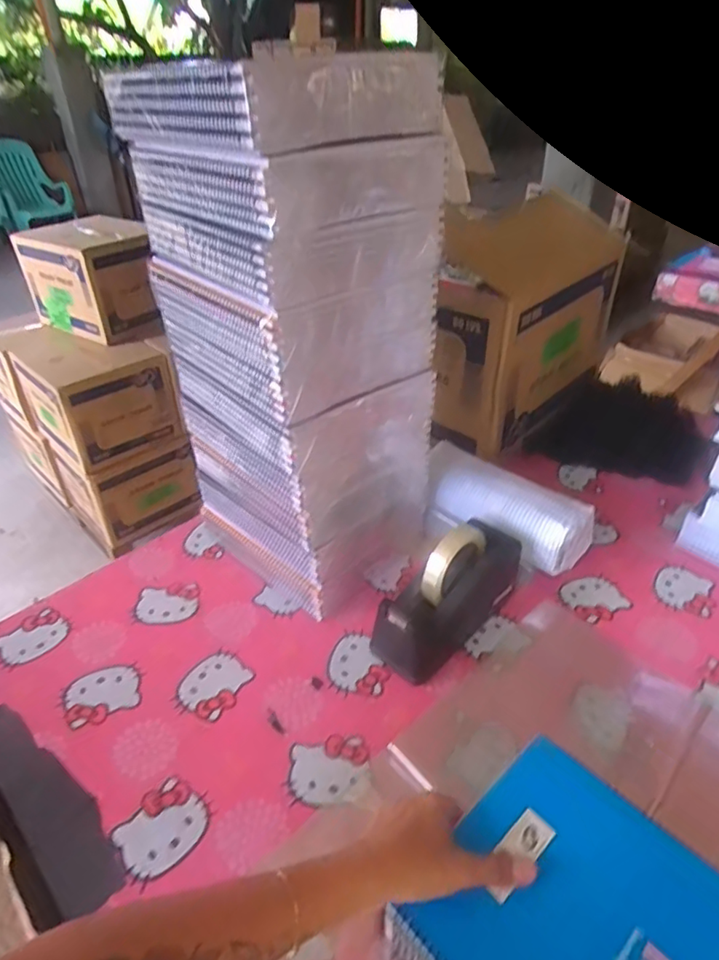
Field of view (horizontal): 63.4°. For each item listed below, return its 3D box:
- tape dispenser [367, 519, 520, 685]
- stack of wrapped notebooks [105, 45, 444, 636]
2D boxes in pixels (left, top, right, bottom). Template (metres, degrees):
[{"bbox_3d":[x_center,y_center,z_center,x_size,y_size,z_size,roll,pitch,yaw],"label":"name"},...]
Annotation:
[{"bbox_3d":[0.109,0.132,0.688,0.210,0.118,0.079,-39,49,-25],"label":"tape dispenser"},{"bbox_3d":[-0.079,-0.143,0.700,0.219,0.568,0.269,-27,42,-32],"label":"stack of wrapped notebooks"}]

